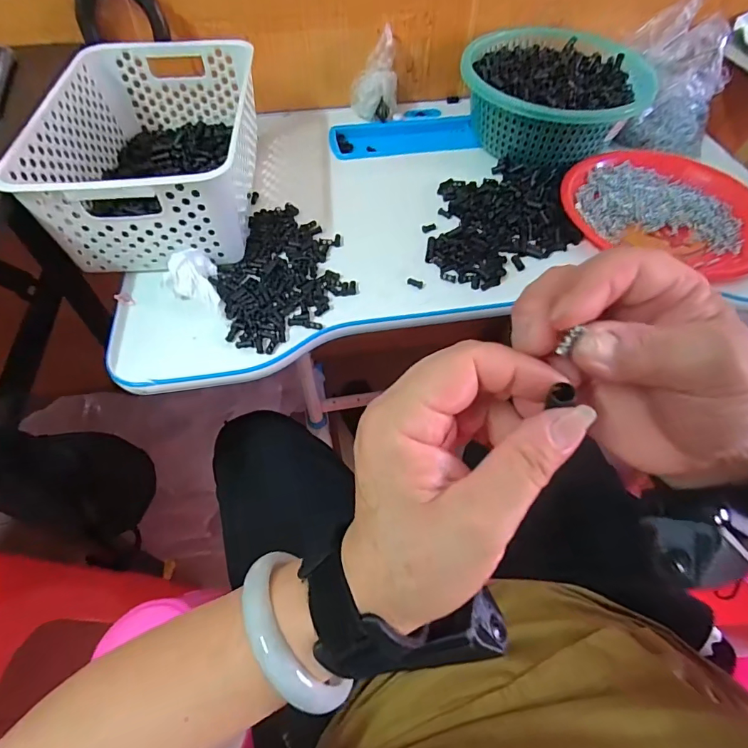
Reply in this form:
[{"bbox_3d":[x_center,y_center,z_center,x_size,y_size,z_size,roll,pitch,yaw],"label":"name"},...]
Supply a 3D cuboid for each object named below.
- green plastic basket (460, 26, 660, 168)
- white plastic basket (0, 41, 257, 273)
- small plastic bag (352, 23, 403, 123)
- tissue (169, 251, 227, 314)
[{"bbox_3d":[0.229,-0.368,0.579,0.228,0.079,0.226,3,56,1],"label":"green plastic basket"},{"bbox_3d":[-0.238,-0.256,0.492,0.200,0.097,0.295,-4,56,-4],"label":"white plastic basket"},{"bbox_3d":[0.002,-0.423,0.627,0.069,0.094,0.062,-1,56,-2],"label":"small plastic bag"},{"bbox_3d":[-0.174,-0.090,0.427,0.043,0.033,0.063,-18,58,-13],"label":"tissue"}]

